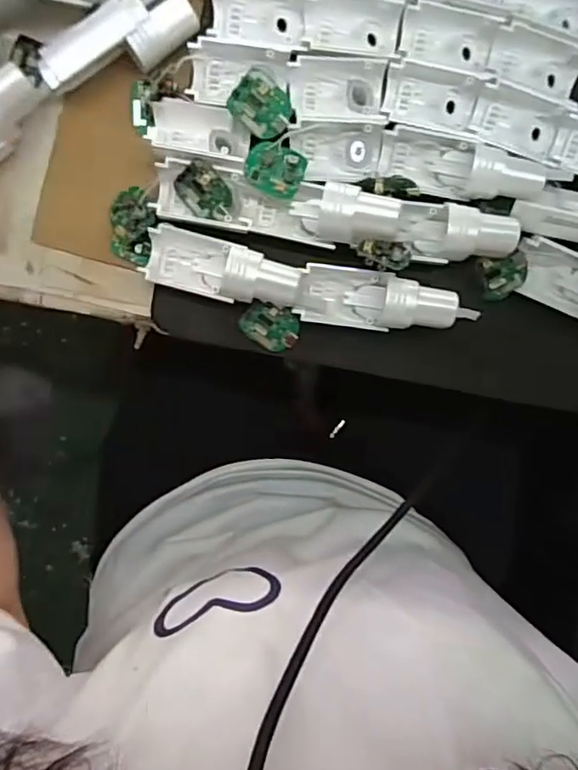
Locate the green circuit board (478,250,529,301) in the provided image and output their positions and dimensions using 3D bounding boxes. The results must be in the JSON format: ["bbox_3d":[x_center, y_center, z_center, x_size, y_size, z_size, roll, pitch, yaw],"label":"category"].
[{"bbox_3d":[0.129,-0.065,0.356,0.005,0.033,0.026,-13,99,-36],"label":"green circuit board"}]

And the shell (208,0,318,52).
[{"bbox_3d":[-0.016,-0.212,0.343,0.057,0.019,0.037,3,94,-4],"label":"shell"}]

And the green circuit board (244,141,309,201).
[{"bbox_3d":[-0.008,-0.124,0.341,0.034,0.004,0.029,21,96,-1],"label":"green circuit board"}]

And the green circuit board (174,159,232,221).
[{"bbox_3d":[-0.049,-0.111,0.343,0.028,0.005,0.036,-31,109,35],"label":"green circuit board"}]

